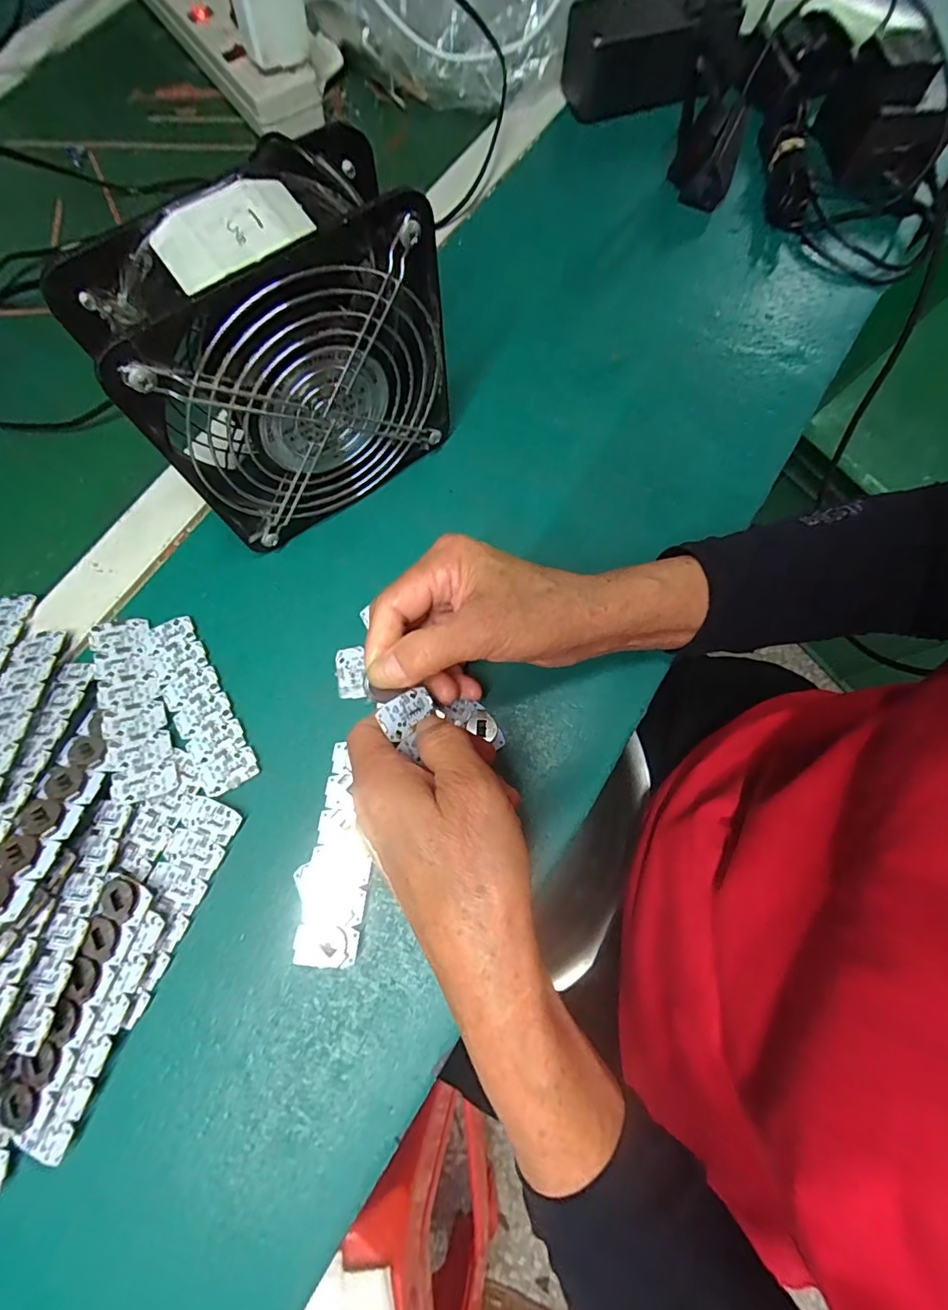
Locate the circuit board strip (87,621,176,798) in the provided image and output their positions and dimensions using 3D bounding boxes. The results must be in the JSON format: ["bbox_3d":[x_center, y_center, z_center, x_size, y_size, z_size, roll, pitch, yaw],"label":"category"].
[{"bbox_3d":[-0.190,0.028,0.279,0.029,0.004,0.105,-15,70,-23],"label":"circuit board strip"}]

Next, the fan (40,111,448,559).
[{"bbox_3d":[-0.089,-0.139,0.258,0.144,0.153,0.058,-38,76,-9],"label":"fan"}]

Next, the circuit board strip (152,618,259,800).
[{"bbox_3d":[-0.156,0.026,0.286,0.029,0.005,0.107,-30,75,-7],"label":"circuit board strip"}]

